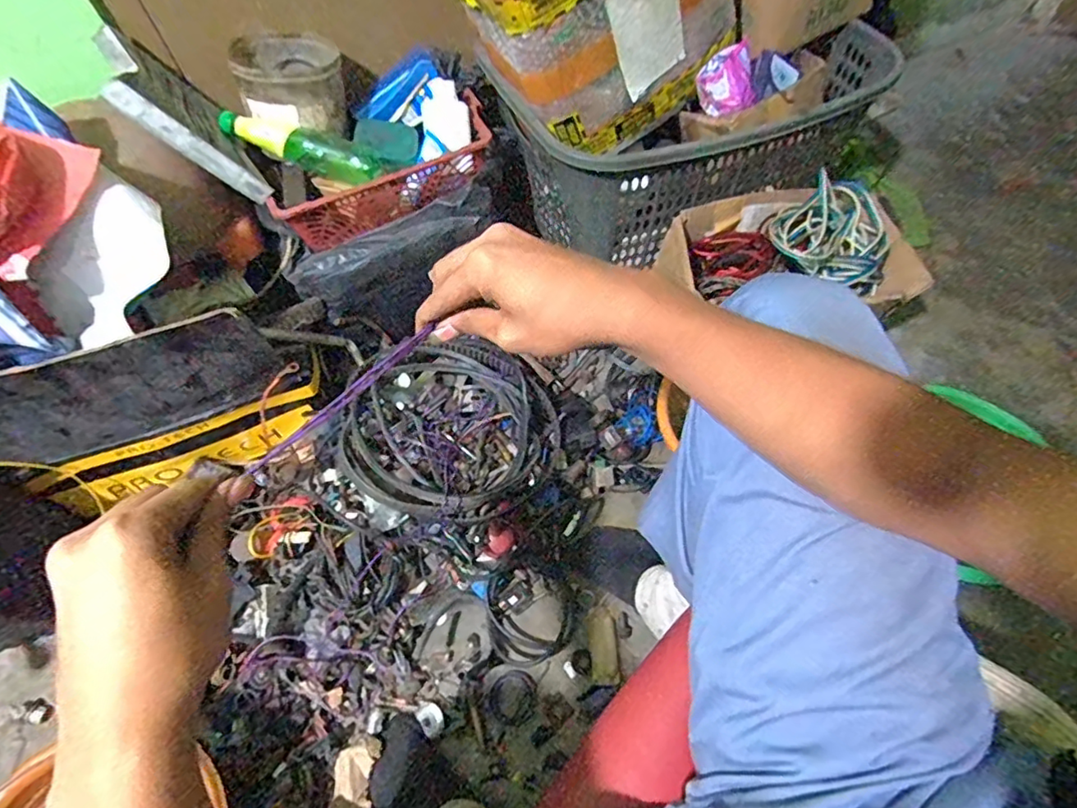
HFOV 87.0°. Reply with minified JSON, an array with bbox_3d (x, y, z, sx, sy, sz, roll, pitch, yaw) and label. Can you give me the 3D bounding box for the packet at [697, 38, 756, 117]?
[{"bbox_3d":[0.270,-0.462,0.814,0.077,0.088,0.045,2,58,6],"label":"packet"}]

